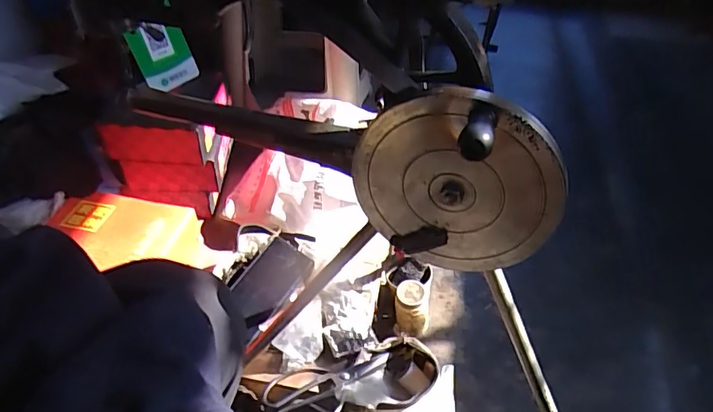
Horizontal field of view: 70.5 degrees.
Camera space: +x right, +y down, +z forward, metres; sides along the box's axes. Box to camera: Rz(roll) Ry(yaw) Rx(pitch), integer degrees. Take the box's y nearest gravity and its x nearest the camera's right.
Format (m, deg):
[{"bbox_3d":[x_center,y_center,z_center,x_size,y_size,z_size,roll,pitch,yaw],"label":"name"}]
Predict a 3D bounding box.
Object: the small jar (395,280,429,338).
[{"bbox_3d":[0.087,0.163,0.795,0.055,0.089,0.043,7,42,6],"label":"small jar"}]

